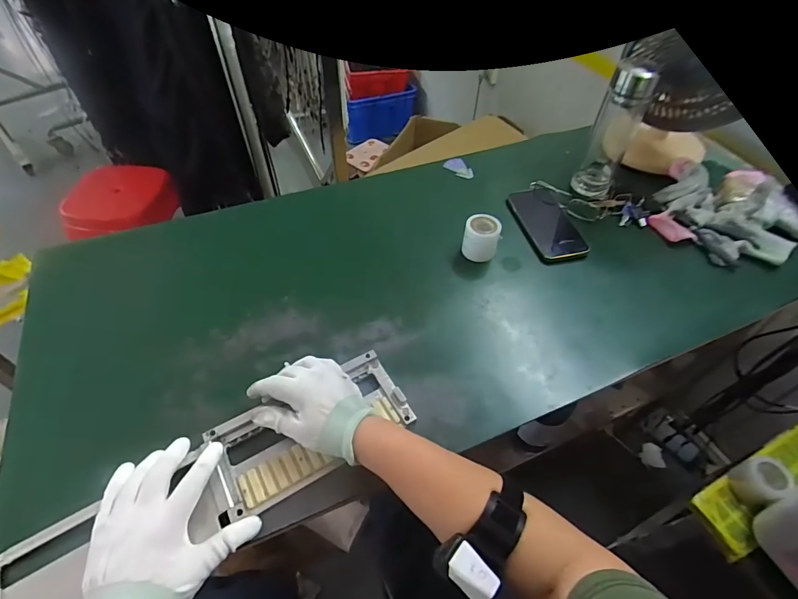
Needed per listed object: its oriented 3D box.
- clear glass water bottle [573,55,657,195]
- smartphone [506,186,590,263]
[{"bbox_3d":[0.349,-0.277,0.663,0.060,0.197,0.069,26,54,18],"label":"clear glass water bottle"},{"bbox_3d":[0.232,-0.127,0.661,0.079,0.014,0.166,-10,52,-10],"label":"smartphone"}]

